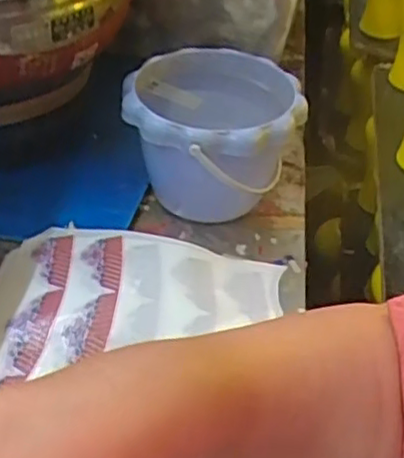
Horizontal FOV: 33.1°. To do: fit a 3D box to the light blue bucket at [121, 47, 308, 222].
[{"bbox_3d":[0.010,-0.081,0.640,0.153,0.122,0.172,14,42,12],"label":"light blue bucket"}]

